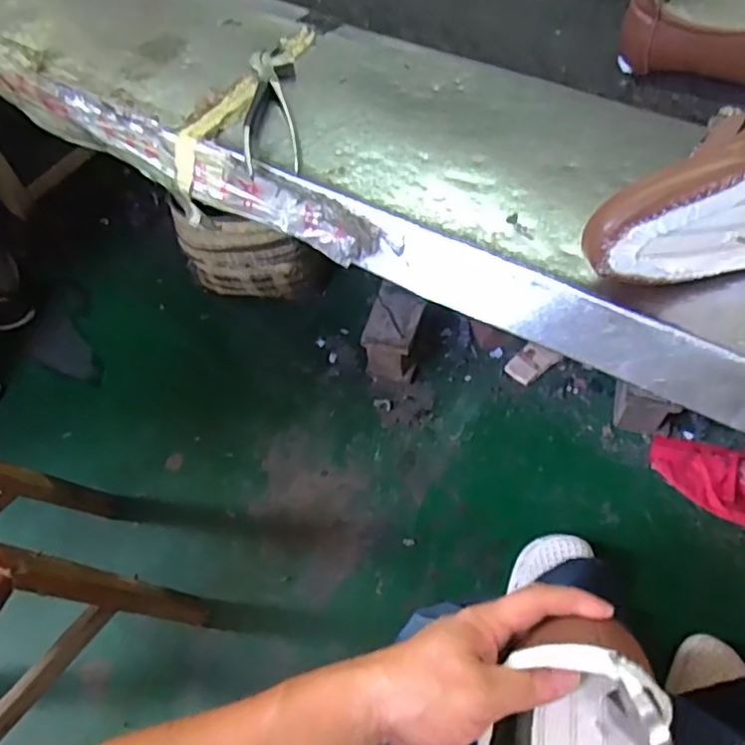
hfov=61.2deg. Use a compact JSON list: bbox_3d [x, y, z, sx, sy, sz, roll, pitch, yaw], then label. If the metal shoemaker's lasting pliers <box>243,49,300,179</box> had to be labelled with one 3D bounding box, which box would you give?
[{"bbox_3d":[-0.096,-0.248,0.592,0.047,0.016,0.170,-6,56,1],"label":"metal shoemaker's lasting pliers"}]

